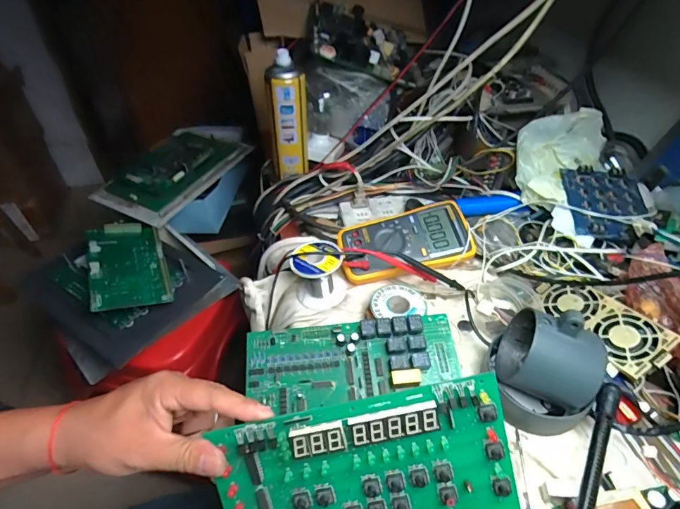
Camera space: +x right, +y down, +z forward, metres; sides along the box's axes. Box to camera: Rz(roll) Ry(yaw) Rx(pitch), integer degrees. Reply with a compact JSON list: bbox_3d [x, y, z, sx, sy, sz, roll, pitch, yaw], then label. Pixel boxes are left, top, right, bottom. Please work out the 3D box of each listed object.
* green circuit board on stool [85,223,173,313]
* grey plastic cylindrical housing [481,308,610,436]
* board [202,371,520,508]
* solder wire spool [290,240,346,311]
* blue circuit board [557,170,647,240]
[{"bbox_3d":[-0.370,0.015,0.715,0.117,0.014,0.205,-7,50,-29],"label":"green circuit board on stool"},{"bbox_3d":[0.199,0.111,0.404,0.105,0.108,0.079,32,54,29],"label":"grey plastic cylindrical housing"},{"bbox_3d":[0.023,0.185,0.305,0.211,0.157,0.010,-13,7,3],"label":"board"},{"bbox_3d":[-0.027,0.022,0.524,0.067,0.058,0.059,-5,45,-5],"label":"solder wire spool"},{"bbox_3d":[0.369,-0.072,0.568,0.101,0.011,0.118,4,58,3],"label":"blue circuit board"}]

